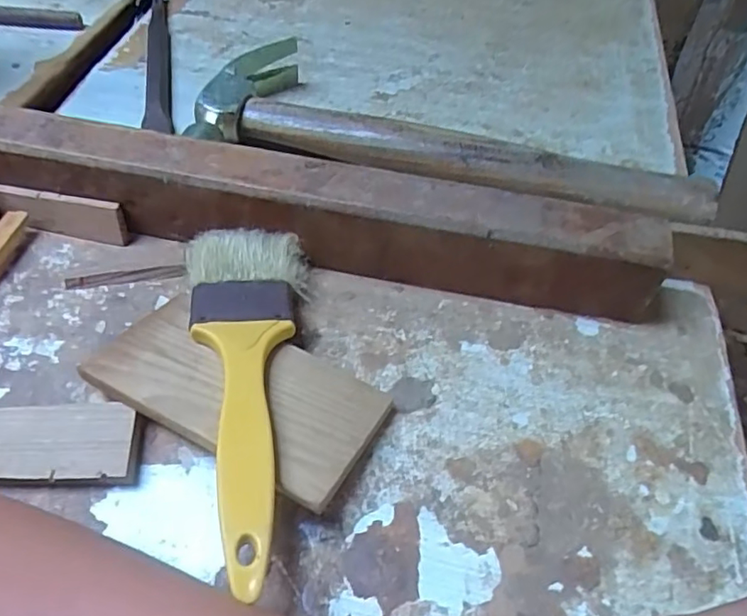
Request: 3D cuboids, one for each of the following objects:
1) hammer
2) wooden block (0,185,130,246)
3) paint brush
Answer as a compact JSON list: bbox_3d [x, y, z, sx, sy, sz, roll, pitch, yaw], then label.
[{"bbox_3d":[0.047,-0.117,0.370,0.307,0.026,0.112,12,52,5],"label":"hammer"},{"bbox_3d":[-0.169,-0.052,0.307,0.071,0.024,0.010,10,52,4],"label":"wooden block"},{"bbox_3d":[-0.050,0.026,0.239,0.053,0.023,0.169,-7,53,-9],"label":"paint brush"}]

